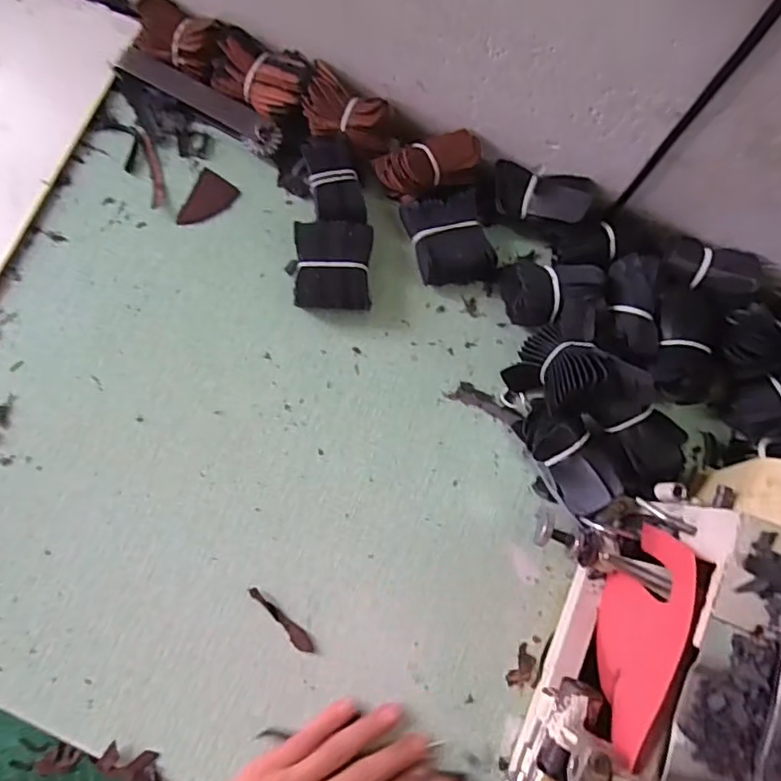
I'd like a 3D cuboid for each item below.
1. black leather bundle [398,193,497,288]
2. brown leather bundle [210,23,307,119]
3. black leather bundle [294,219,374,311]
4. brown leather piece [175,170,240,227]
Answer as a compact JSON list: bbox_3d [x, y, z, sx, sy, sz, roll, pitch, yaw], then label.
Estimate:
[{"bbox_3d":[0.050,-0.122,0.462,0.064,0.033,0.068,-13,83,-5],"label":"black leather bundle"},{"bbox_3d":[-0.105,-0.258,0.461,0.078,0.030,0.049,19,81,0],"label":"brown leather bundle"},{"bbox_3d":[-0.046,-0.099,0.457,0.059,0.029,0.068,1,82,-3],"label":"black leather bundle"},{"bbox_3d":[-0.156,-0.158,0.475,0.036,0.004,0.052,35,82,2],"label":"brown leather piece"}]

